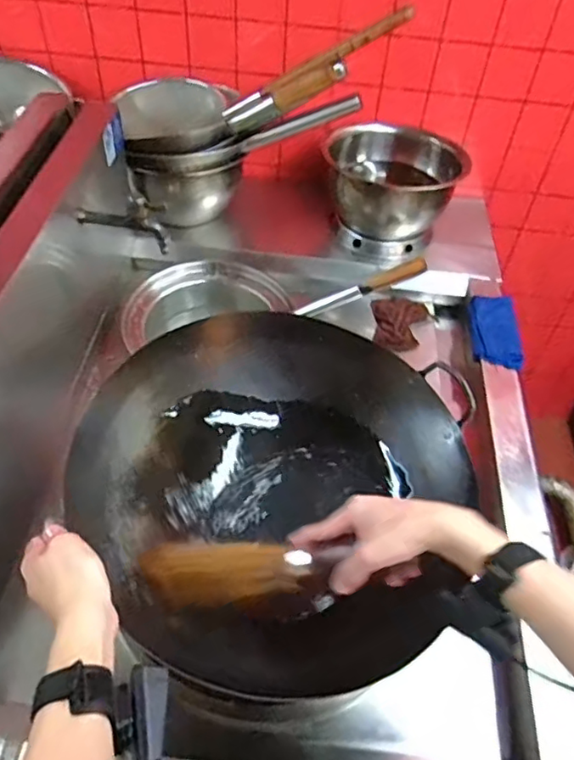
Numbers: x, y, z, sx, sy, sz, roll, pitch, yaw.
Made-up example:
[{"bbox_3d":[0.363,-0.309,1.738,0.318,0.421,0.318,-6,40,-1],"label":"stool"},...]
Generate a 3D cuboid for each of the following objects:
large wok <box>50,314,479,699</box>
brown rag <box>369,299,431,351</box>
[{"bbox_3d":[-0.009,0.135,0.775,0.431,0.166,0.461,2,50,-3],"label":"large wok"},{"bbox_3d":[0.232,-0.116,1.180,0.113,0.048,0.147,4,50,-2],"label":"brown rag"}]

